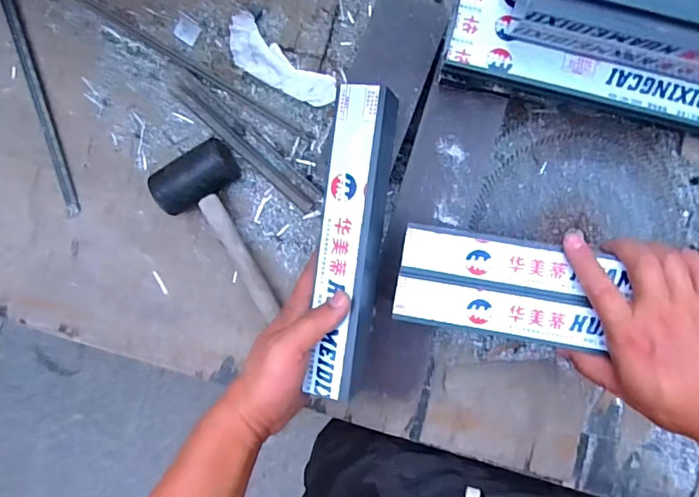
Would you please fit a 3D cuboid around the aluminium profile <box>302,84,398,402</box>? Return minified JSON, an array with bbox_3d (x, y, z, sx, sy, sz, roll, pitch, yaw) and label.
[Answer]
[{"bbox_3d":[0.002,-0.004,0.444,0.052,0.035,0.262,6,93,6],"label":"aluminium profile"}]

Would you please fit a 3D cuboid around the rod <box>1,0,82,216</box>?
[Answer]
[{"bbox_3d":[-0.408,-0.221,0.649,0.019,0.010,0.363,-15,94,8],"label":"rod"}]

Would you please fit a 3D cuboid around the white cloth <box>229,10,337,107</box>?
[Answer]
[{"bbox_3d":[-0.088,-0.226,0.623,0.153,0.017,0.055,38,99,2],"label":"white cloth"}]

